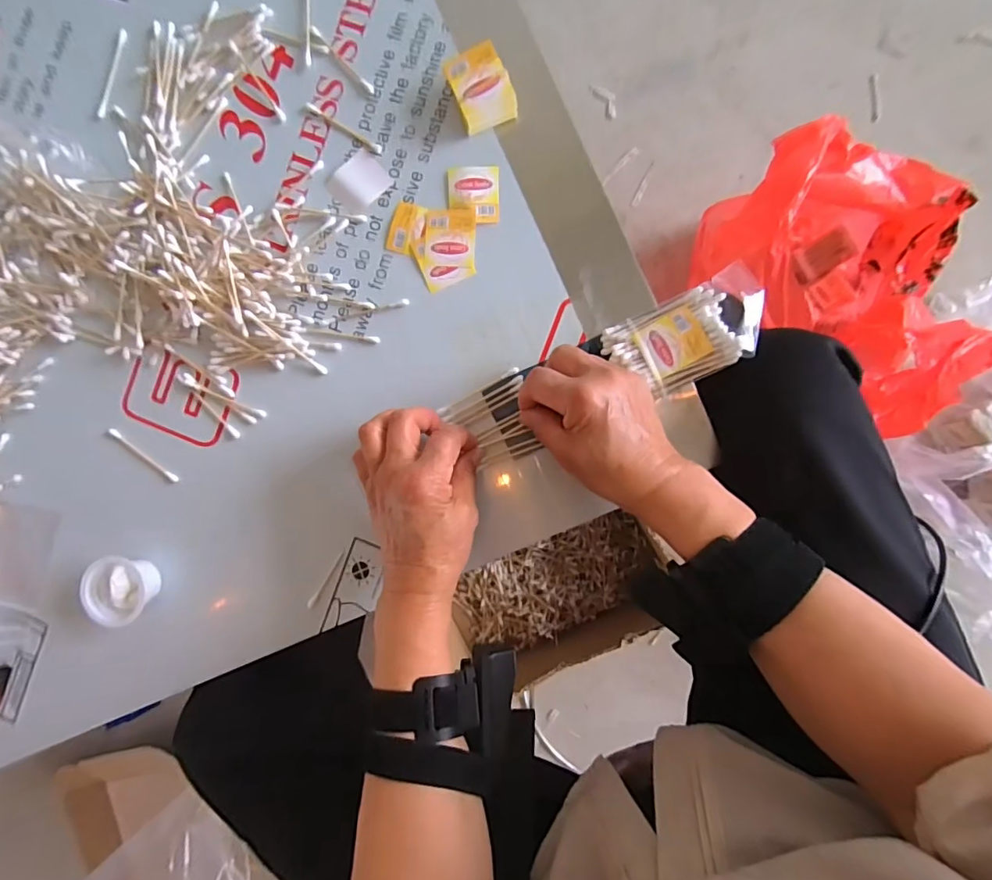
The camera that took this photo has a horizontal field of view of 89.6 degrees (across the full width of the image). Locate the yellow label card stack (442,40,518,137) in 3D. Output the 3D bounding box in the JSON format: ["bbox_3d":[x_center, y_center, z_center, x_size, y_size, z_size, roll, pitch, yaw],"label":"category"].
[{"bbox_3d":[-0.011,-0.264,0.376,0.042,0.021,0.049,-22,89,4],"label":"yellow label card stack"}]

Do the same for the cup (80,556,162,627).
[{"bbox_3d":[-0.303,0.119,0.406,0.046,0.031,0.054,2,90,4],"label":"cup"}]

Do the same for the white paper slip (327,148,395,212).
[{"bbox_3d":[-0.108,-0.207,0.397,0.044,0.004,0.039,44,93,3],"label":"white paper slip"}]

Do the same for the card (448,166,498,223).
[{"bbox_3d":[-0.017,-0.191,0.385,0.039,0.004,0.043,0,90,4],"label":"card"}]

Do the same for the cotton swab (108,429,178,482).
[{"bbox_3d":[-0.296,0.012,0.417,0.074,0.004,0.007,34,93,3],"label":"cotton swab"}]

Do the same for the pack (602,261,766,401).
[{"bbox_3d":[0.140,-0.074,0.359,0.108,0.019,0.062,-26,88,4],"label":"pack"}]

